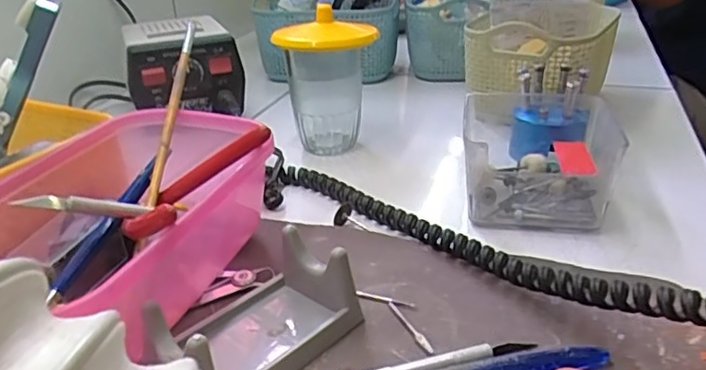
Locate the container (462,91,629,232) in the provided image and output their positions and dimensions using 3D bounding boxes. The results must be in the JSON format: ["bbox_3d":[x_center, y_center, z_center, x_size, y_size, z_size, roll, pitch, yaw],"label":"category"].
[{"bbox_3d":[0.129,-0.023,0.422,0.101,0.058,0.110,3,27,11],"label":"container"}]

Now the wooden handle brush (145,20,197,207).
[{"bbox_3d":[-0.116,-0.051,0.389,0.009,0.008,0.158,-2,53,1],"label":"wooden handle brush"}]

